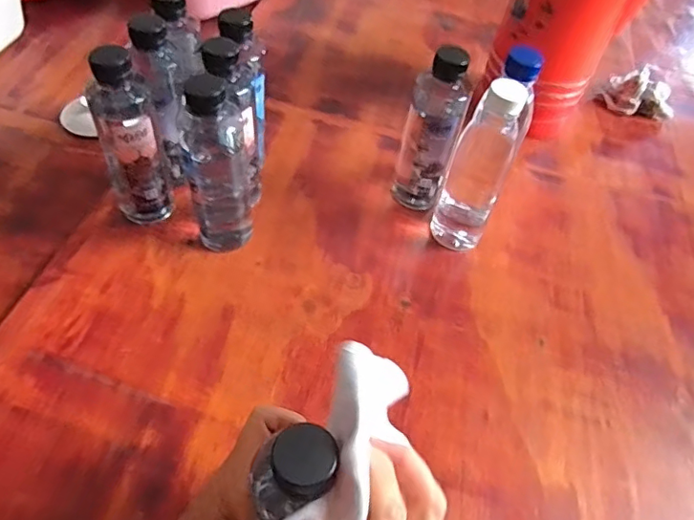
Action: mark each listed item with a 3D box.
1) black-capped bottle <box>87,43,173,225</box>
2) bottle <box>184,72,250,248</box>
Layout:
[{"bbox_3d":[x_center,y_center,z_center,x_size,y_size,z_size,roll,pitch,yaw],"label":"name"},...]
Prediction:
[{"bbox_3d":[-0.200,-0.102,0.501,0.053,0.189,0.053,-19,57,-19],"label":"black-capped bottle"},{"bbox_3d":[-0.117,-0.081,0.492,0.051,0.161,0.051,-7,54,-11],"label":"bottle"}]

